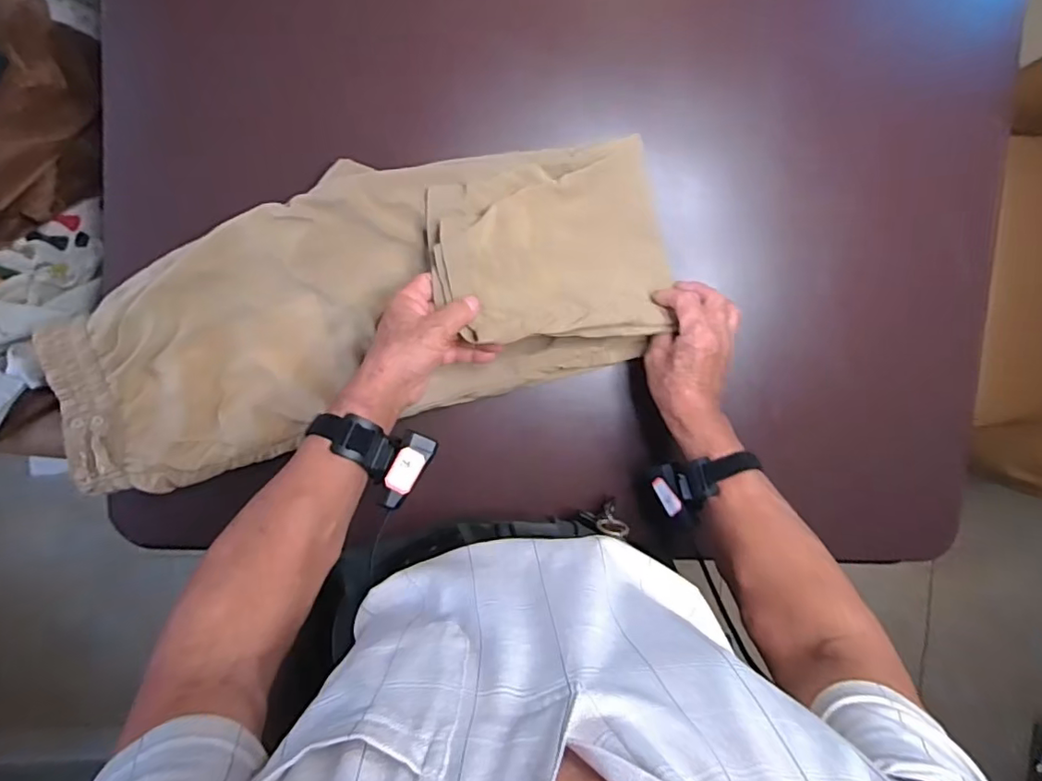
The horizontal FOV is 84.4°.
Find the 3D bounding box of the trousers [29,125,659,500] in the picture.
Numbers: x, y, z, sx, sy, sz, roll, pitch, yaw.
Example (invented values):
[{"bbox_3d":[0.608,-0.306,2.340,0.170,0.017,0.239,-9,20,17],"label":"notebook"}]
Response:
[{"bbox_3d":[-0.152,-0.089,0.573,0.613,0.050,0.252,-17,98,-2],"label":"trousers"}]

